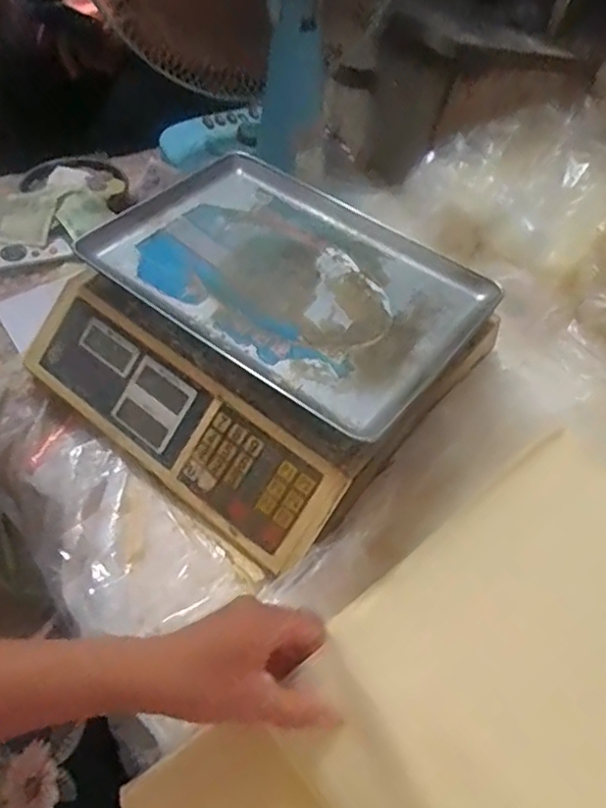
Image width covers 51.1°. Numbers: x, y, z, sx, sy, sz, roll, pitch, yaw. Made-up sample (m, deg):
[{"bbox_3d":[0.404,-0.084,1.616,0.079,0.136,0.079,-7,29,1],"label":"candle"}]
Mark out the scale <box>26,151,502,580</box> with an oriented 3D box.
[{"bbox_3d":[-0.034,-0.067,0.600,0.331,0.110,0.319,36,56,21],"label":"scale"}]

